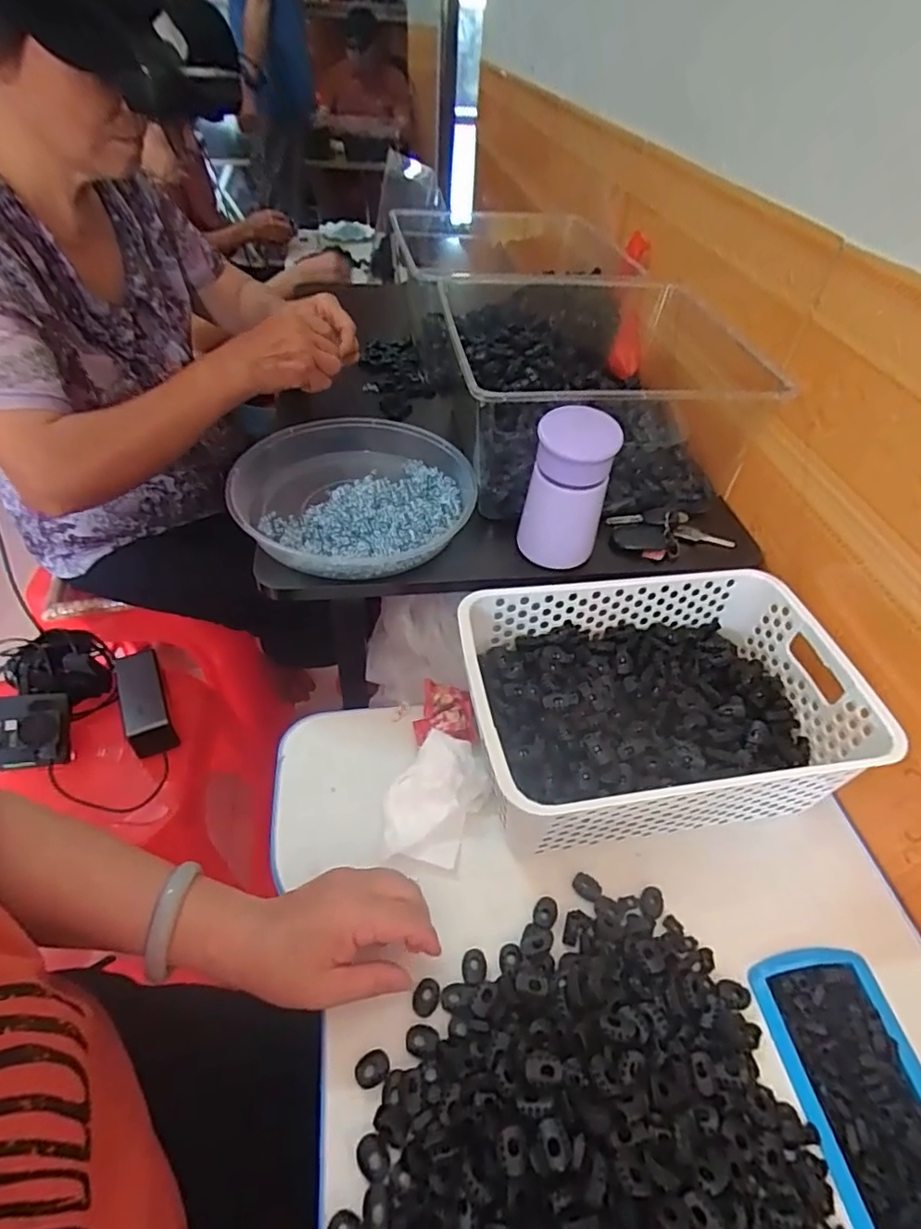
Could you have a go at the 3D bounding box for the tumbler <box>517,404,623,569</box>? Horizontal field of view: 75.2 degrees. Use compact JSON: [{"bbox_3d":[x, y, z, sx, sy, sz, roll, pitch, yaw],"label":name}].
[{"bbox_3d":[0.096,-0.108,0.538,0.070,0.134,0.062,16,51,15],"label":"tumbler"}]

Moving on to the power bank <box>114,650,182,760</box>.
[{"bbox_3d":[-0.397,0.106,0.750,0.052,0.046,0.141,-23,52,-18],"label":"power bank"}]

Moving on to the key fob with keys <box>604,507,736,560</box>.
[{"bbox_3d":[0.214,-0.083,0.608,0.120,0.019,0.065,-6,49,-4],"label":"key fob with keys"}]

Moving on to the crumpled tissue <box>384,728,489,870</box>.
[{"bbox_3d":[-0.021,0.152,0.489,0.068,0.029,0.101,20,52,18],"label":"crumpled tissue"}]

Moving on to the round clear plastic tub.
[{"bbox_3d":[-0.108,-0.118,0.612,0.229,0.067,0.229,-1,48,1],"label":"round clear plastic tub"}]

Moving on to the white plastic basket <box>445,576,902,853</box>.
[{"bbox_3d":[0.165,0.069,0.504,0.310,0.100,0.205,-8,49,-6],"label":"white plastic basket"}]

